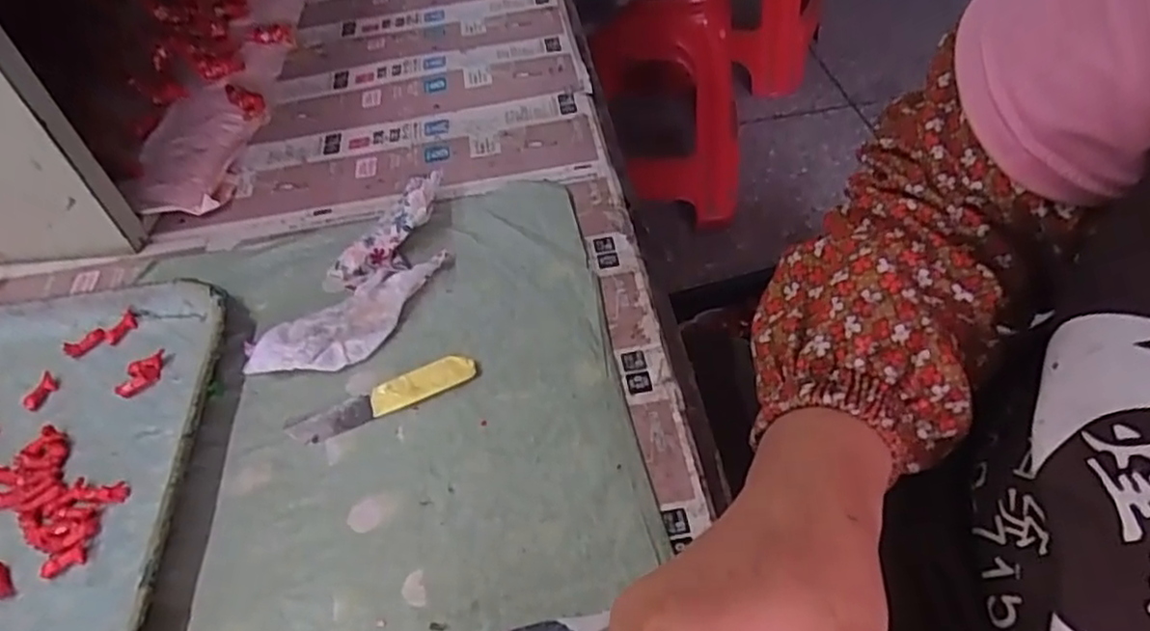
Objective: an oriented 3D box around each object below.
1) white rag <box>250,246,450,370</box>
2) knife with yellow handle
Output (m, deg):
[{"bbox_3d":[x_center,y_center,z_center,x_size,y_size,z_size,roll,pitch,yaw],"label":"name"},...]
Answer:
[{"bbox_3d":[-0.129,0.002,0.428,0.129,0.012,0.046,-31,53,-22],"label":"white rag"},{"bbox_3d":[-0.106,0.044,0.394,0.103,0.006,0.022,-20,50,-13],"label":"knife with yellow handle"}]

